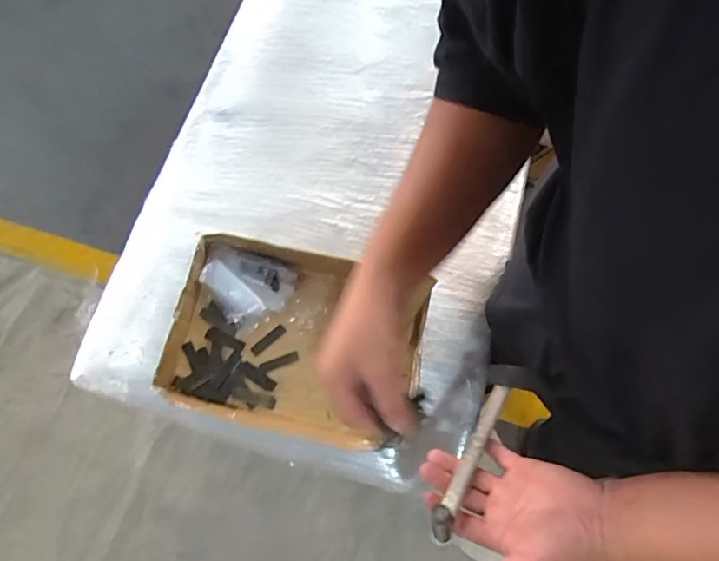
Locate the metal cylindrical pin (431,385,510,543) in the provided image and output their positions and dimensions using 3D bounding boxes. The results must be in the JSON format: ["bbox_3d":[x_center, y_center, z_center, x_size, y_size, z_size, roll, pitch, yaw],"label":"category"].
[{"bbox_3d":[0.117,0.180,0.500,0.023,0.028,0.173,30,54,12],"label":"metal cylindrical pin"}]

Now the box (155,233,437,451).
[{"bbox_3d":[-0.092,0.076,0.674,0.349,0.085,0.248,14,73,5],"label":"box"}]

